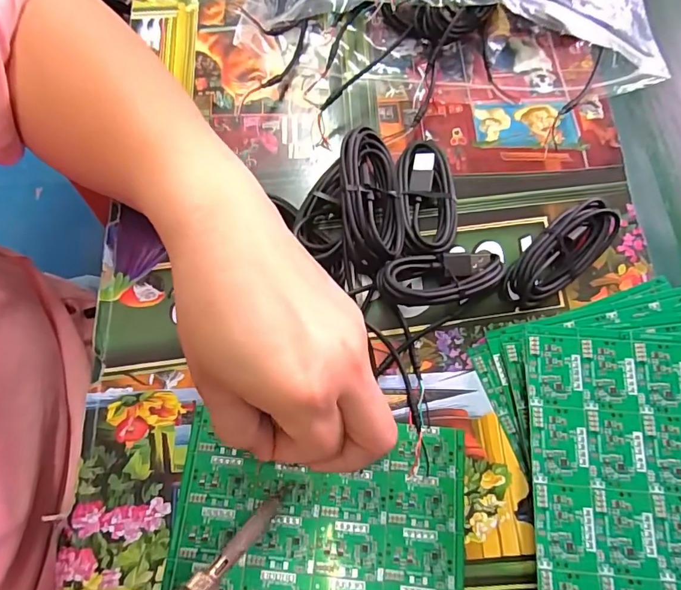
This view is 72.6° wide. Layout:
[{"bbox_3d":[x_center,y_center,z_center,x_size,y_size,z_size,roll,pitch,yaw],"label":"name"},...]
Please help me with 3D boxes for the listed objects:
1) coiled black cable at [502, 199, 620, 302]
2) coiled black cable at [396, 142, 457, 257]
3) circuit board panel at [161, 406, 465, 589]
[{"bbox_3d":[0.127,-0.024,0.264,0.076,0.022,0.030,-39,74,-11],"label":"coiled black cable"},{"bbox_3d":[0.052,-0.056,0.279,0.037,0.017,0.075,6,71,3],"label":"coiled black cable"},{"bbox_3d":[-0.012,0.126,0.228,0.142,0.004,0.120,4,71,3],"label":"circuit board panel"}]

